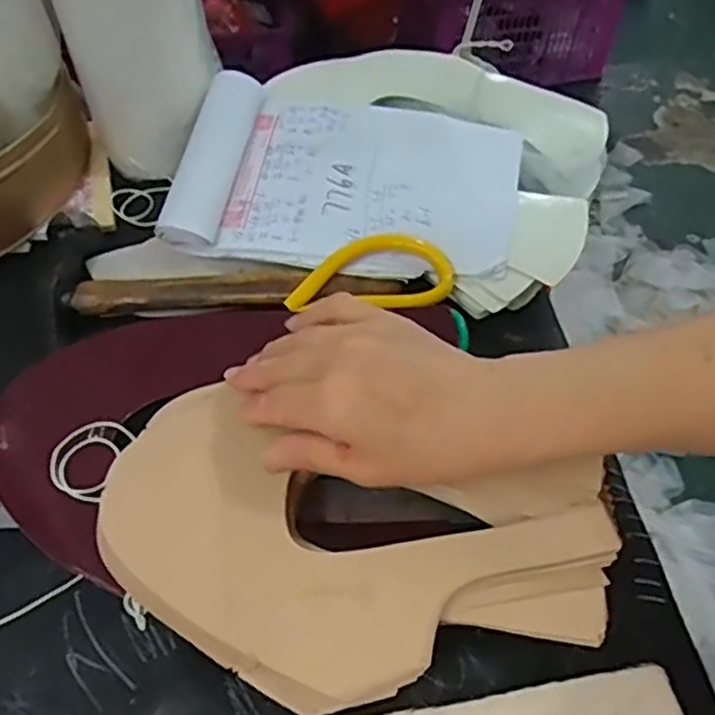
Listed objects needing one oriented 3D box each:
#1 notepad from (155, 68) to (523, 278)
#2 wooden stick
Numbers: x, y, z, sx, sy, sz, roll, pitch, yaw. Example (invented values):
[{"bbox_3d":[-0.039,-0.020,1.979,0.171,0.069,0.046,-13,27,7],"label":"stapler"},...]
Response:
[{"bbox_3d":[-0.009,-0.117,0.475,0.230,0.043,0.134,11,55,14],"label":"notepad"},{"bbox_3d":[-0.077,-0.045,0.444,0.211,0.008,0.022,0,52,-2],"label":"wooden stick"}]

